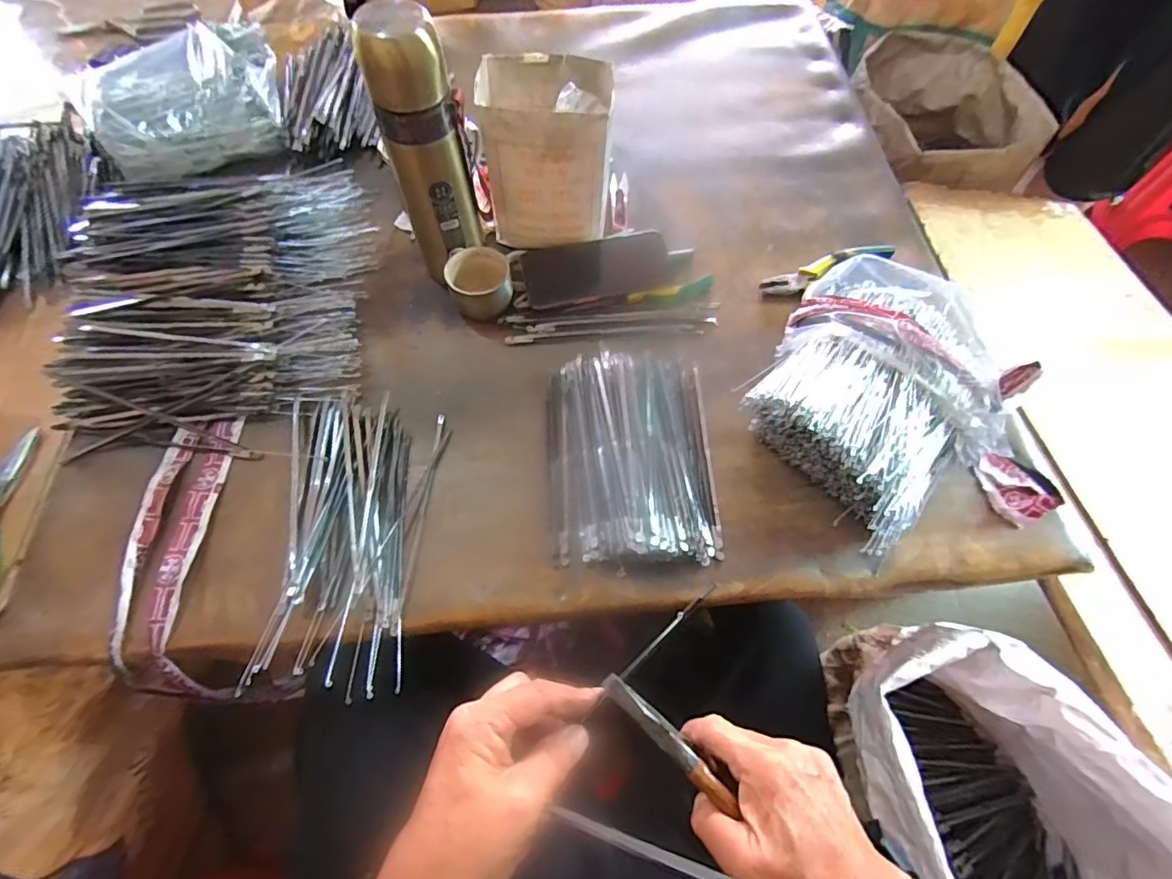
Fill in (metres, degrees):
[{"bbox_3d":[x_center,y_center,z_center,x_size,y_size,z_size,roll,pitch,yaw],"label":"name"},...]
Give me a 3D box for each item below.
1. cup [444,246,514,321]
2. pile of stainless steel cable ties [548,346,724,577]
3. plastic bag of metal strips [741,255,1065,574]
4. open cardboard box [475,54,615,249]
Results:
[{"bbox_3d":[-0.106,-0.156,0.541,0.063,0.046,0.059,-18,66,-8],"label":"cup"},{"bbox_3d":[0.038,0.007,0.460,0.139,0.032,0.199,-4,61,0],"label":"pile of stainless steel cable ties"},{"bbox_3d":[0.255,-0.026,0.460,0.192,0.075,0.265,-28,67,-12],"label":"plastic bag of metal strips"},{"bbox_3d":[-0.036,-0.278,0.538,0.118,0.151,0.098,3,64,2],"label":"open cardboard box"}]

